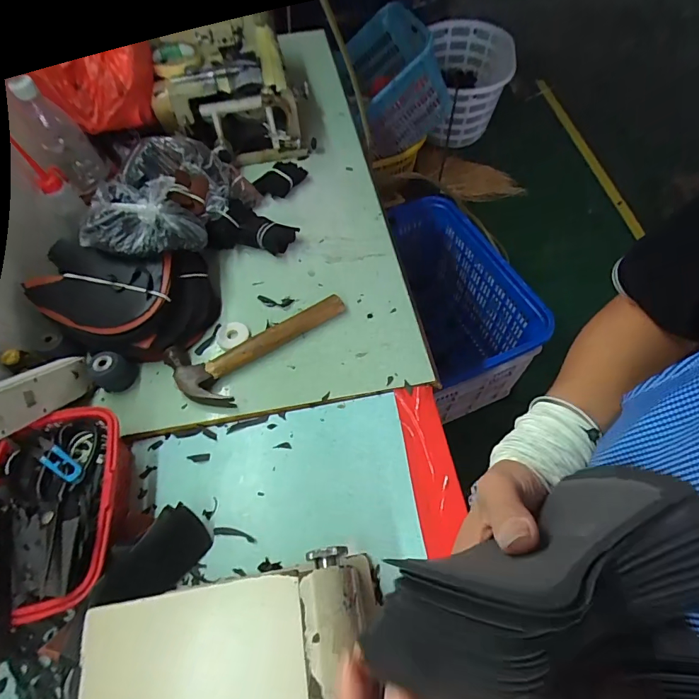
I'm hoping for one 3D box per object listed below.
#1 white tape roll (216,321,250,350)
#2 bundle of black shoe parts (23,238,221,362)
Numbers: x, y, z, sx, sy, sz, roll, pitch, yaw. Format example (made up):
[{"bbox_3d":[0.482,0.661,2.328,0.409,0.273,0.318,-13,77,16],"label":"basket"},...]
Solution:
[{"bbox_3d":[-0.181,-0.025,0.638,0.049,0.011,0.042,-13,60,-5],"label":"white tape roll"},{"bbox_3d":[-0.336,-0.076,0.619,0.241,0.097,0.166,-3,60,1],"label":"bundle of black shoe parts"}]

